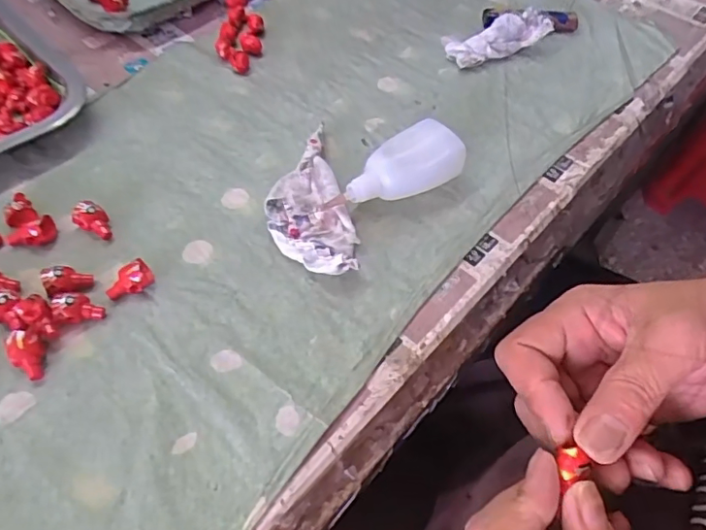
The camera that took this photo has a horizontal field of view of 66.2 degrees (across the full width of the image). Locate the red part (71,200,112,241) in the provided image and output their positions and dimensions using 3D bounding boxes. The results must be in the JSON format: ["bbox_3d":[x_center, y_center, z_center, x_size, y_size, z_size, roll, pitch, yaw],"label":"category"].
[{"bbox_3d":[-0.155,-0.026,0.322,0.018,0.015,0.022,-29,61,-22],"label":"red part"}]

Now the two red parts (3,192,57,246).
[{"bbox_3d":[-0.195,-0.026,0.319,0.040,0.015,0.025,39,61,22],"label":"two red parts"}]

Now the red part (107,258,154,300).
[{"bbox_3d":[-0.124,0.009,0.299,0.025,0.015,0.014,-27,60,-21],"label":"red part"}]

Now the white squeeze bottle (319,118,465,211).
[{"bbox_3d":[0.026,-0.056,0.347,0.095,0.026,0.040,-31,62,-23],"label":"white squeeze bottle"}]

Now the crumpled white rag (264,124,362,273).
[{"bbox_3d":[-0.029,-0.040,0.339,0.049,0.016,0.117,-7,55,-9],"label":"crumpled white rag"}]

